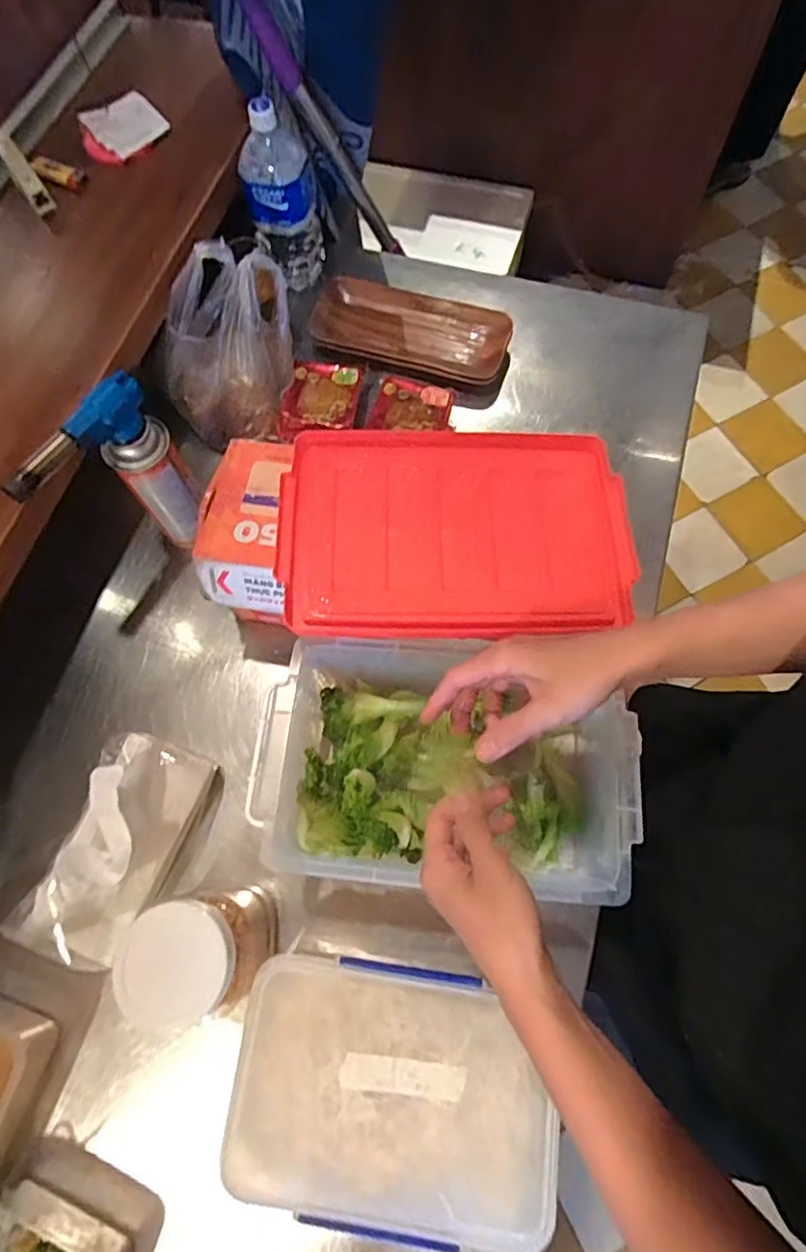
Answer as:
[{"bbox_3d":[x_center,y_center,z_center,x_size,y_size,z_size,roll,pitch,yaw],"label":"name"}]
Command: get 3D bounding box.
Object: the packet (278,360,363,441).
[{"bbox_3d":[-0.106,-0.292,0.761,0.095,0.022,0.108,4,70,4],"label":"packet"}]

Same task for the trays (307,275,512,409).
[{"bbox_3d":[0.013,-0.396,0.814,0.271,0.037,0.135,19,72,9],"label":"trays"}]

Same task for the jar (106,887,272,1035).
[{"bbox_3d":[-0.172,0.285,0.511,0.092,0.128,0.098,-1,70,2],"label":"jar"}]

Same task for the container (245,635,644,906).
[{"bbox_3d":[0.034,0.133,0.566,0.340,0.119,0.203,4,70,4],"label":"container"}]

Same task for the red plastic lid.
[{"bbox_3d":[0.048,-0.092,0.556,0.314,0.027,0.210,0,70,3],"label":"red plastic lid"}]

